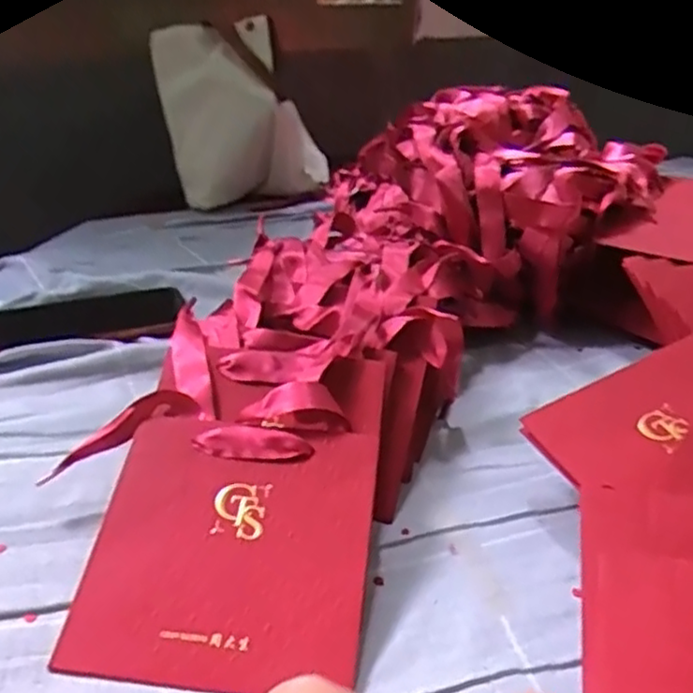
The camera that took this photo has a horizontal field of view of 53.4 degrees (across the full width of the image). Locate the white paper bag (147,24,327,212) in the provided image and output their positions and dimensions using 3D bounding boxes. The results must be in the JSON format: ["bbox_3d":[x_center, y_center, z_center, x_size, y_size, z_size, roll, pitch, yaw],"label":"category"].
[{"bbox_3d":[-0.120,-0.287,0.861,0.200,0.181,0.099,-15,34,-26],"label":"white paper bag"}]

